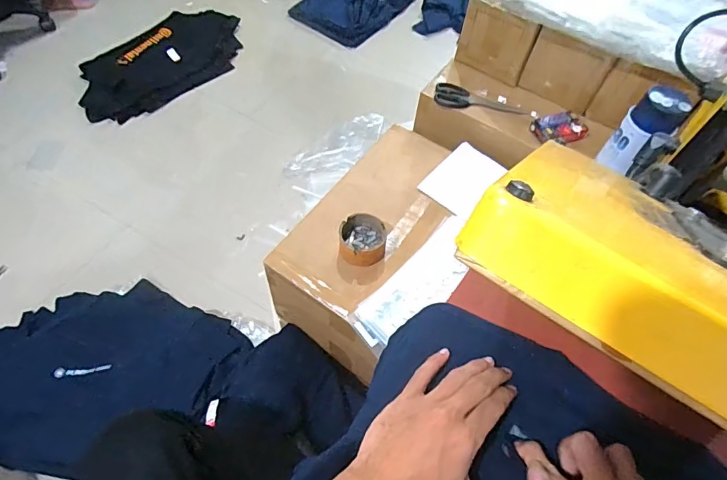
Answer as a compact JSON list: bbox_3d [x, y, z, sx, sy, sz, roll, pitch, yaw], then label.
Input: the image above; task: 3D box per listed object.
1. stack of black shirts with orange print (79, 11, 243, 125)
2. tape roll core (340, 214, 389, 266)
[{"bbox_3d":[-0.742,-0.682,1.682,0.283,0.077,0.704,45,61,-8],"label":"stack of black shirts with orange print"},{"bbox_3d":[0.001,-0.006,0.775,0.083,0.042,0.104,10,57,3],"label":"tape roll core"}]

